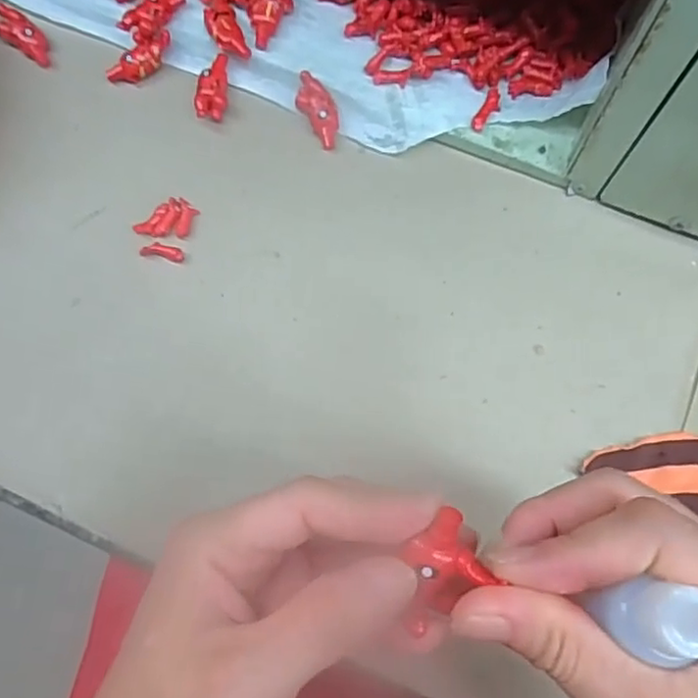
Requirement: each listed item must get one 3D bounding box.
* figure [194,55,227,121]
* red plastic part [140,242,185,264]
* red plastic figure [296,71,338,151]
[{"bbox_3d":[-0.078,-0.151,0.373,0.016,0.013,0.038,6,75,2],"label":"figure"},{"bbox_3d":[-0.100,-0.052,0.345,0.022,0.004,0.009,10,76,3],"label":"red plastic part"},{"bbox_3d":[-0.017,-0.136,0.365,0.018,0.010,0.044,-24,92,-6],"label":"red plastic figure"}]

